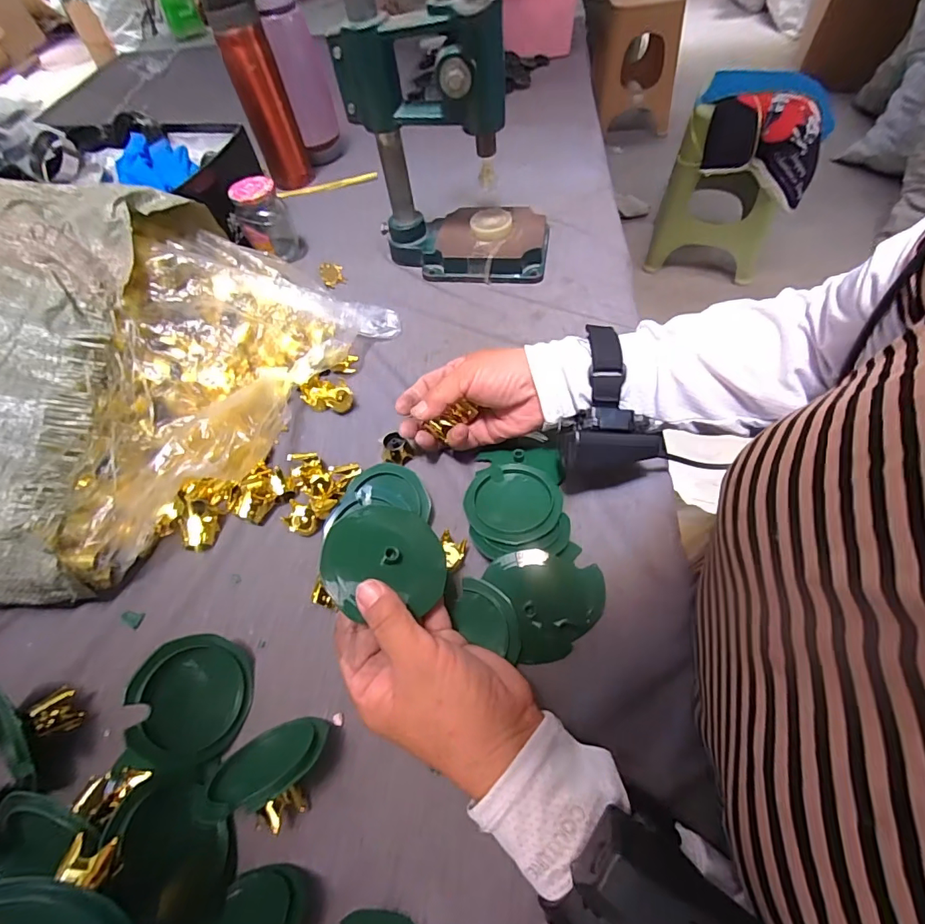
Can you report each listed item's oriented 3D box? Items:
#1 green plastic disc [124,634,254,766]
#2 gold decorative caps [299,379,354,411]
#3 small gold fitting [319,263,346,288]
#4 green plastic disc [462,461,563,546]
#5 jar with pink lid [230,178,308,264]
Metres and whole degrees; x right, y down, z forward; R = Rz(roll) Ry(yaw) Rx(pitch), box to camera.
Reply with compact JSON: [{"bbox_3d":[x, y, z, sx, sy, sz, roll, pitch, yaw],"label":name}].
[{"bbox_3d":[-0.175,0.152,0.307,0.070,0.008,0.072,19,52,-30],"label":"green plastic disc"},{"bbox_3d":[-0.139,-0.067,0.480,0.057,0.021,0.029,14,59,15],"label":"gold decorative caps"},{"bbox_3d":[-0.166,-0.237,0.599,0.030,0.028,0.013,-9,56,0],"label":"small gold fitting"},{"bbox_3d":[0.040,0.032,0.382,0.073,0.004,0.077,-2,44,2],"label":"green plastic disc"},{"bbox_3d":[-0.258,-0.319,0.623,0.072,0.091,0.064,-22,57,-8],"label":"jar with pink lid"}]

